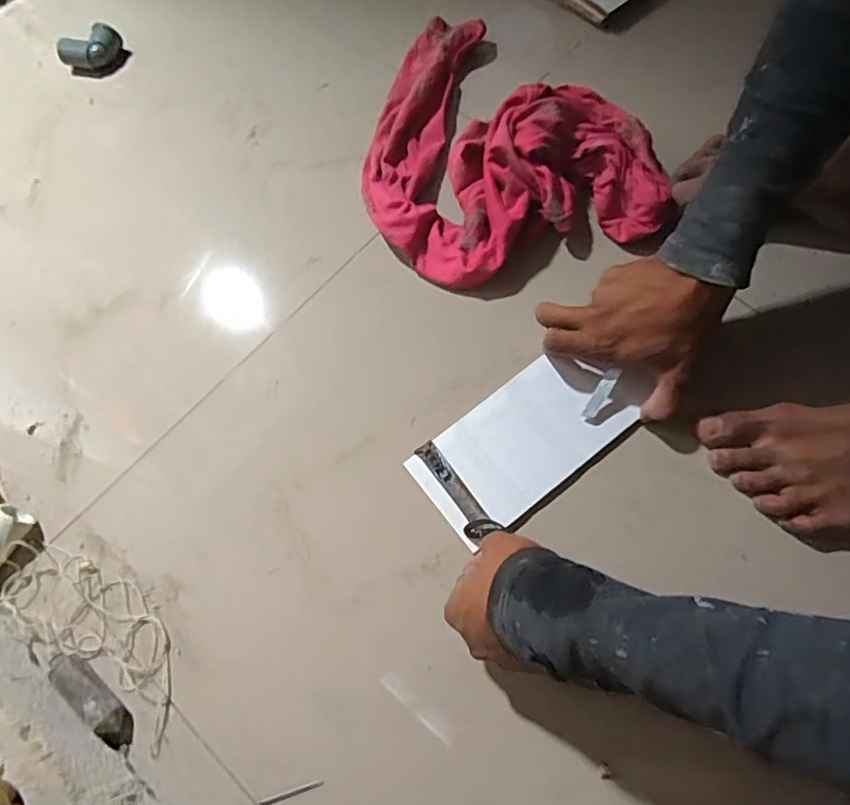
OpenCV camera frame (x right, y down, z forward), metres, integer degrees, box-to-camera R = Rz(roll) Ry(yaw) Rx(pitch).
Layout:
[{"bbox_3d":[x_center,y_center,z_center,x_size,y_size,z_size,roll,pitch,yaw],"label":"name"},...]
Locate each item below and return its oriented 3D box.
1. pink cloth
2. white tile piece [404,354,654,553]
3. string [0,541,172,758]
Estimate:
[{"bbox_3d":[0.062,-0.286,0.597,0.275,0.073,0.328,-18,73,-3],"label":"pink cloth"},{"bbox_3d":[0.094,0.026,0.500,0.208,0.013,0.098,-36,74,-9],"label":"white tile piece"},{"bbox_3d":[-0.275,0.188,0.478,0.202,0.015,0.075,33,77,12],"label":"string"}]

